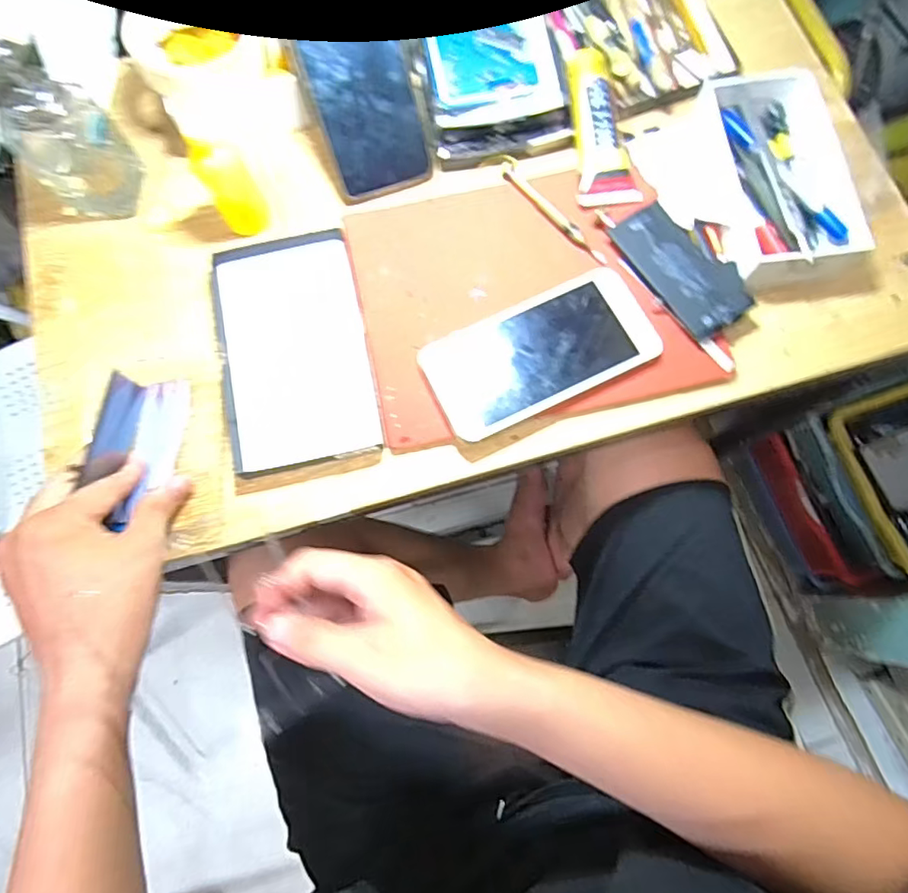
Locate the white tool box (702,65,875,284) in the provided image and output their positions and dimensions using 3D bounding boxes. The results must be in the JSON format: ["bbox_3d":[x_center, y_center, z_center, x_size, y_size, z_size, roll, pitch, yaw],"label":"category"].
[{"bbox_3d":[0.235,-0.206,0.403,0.085,0.034,0.169,-6,75,0],"label":"white tool box"}]

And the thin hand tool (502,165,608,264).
[{"bbox_3d":[0.076,-0.177,0.415,0.009,0.004,0.110,-39,77,-8],"label":"thin hand tool"}]

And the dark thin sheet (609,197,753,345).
[{"bbox_3d":[0.166,-0.131,0.395,0.056,0.010,0.105,-32,76,-7],"label":"dark thin sheet"}]

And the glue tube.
[{"bbox_3d":[0.110,-0.246,0.418,0.043,0.018,0.128,-10,87,-1],"label":"glue tube"}]

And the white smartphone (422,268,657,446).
[{"bbox_3d":[0.060,-0.066,0.385,0.156,0.012,0.080,-26,76,-5],"label":"white smartphone"}]

